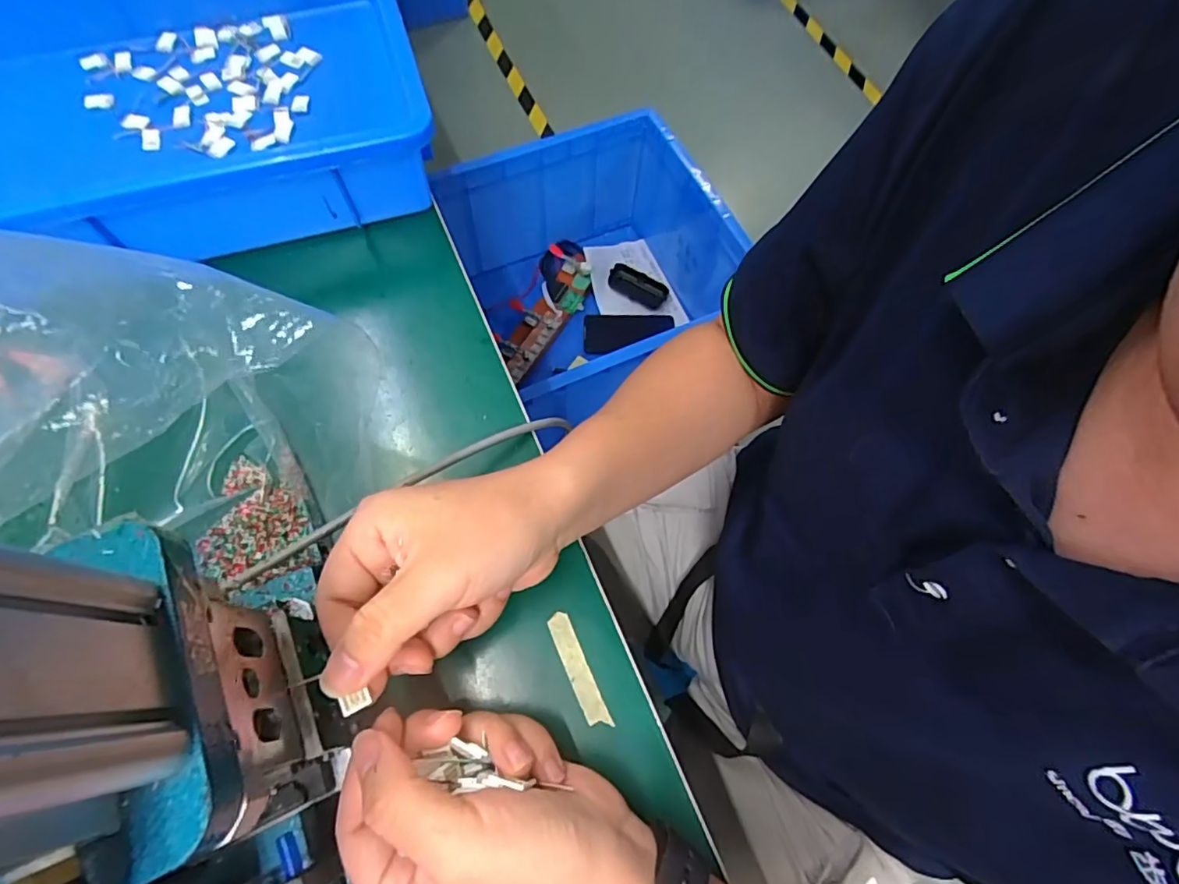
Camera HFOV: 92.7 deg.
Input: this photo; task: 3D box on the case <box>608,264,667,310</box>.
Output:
[{"bbox_3d":[0.090,-0.292,1.052,0.112,0.021,0.062,26,68,9],"label":"case"}]

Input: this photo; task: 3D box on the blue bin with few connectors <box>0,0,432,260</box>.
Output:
[{"bbox_3d":[-0.354,-0.258,0.422,0.445,0.087,0.292,-11,67,-7],"label":"blue bin with few connectors"}]

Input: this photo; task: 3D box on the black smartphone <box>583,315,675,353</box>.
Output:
[{"bbox_3d":[0.071,-0.199,1.018,0.162,0.013,0.085,-1,59,-5],"label":"black smartphone"}]

